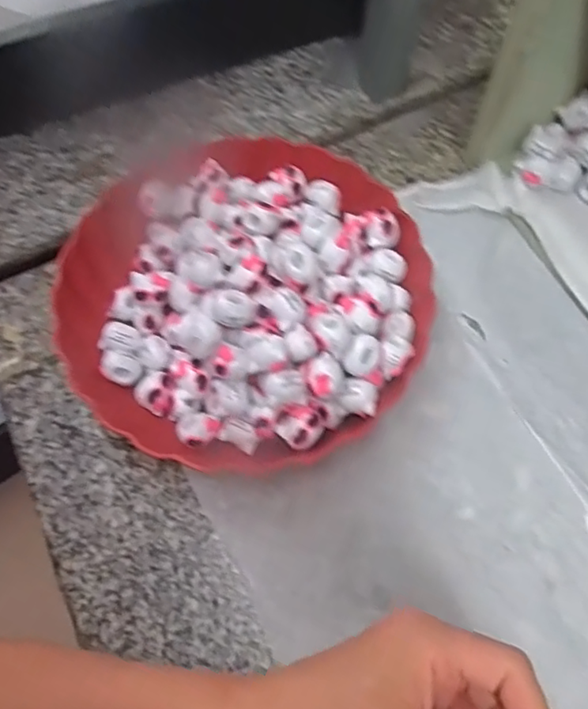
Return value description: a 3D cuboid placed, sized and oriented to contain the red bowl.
[{"bbox_3d":[-0.033,-0.045,0.400,0.240,0.063,0.237,1,67,2],"label":"red bowl"}]

